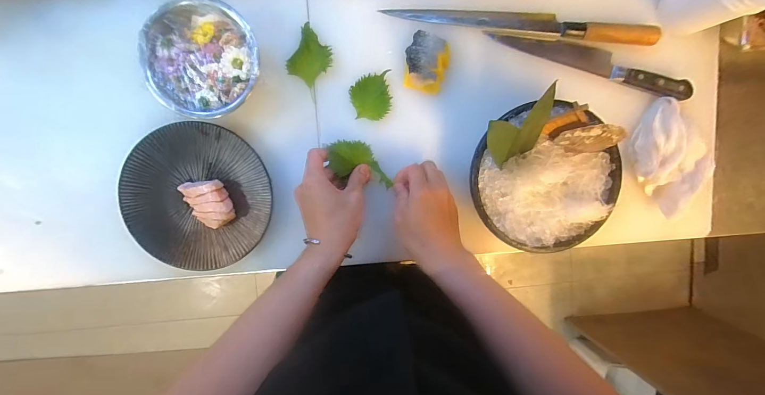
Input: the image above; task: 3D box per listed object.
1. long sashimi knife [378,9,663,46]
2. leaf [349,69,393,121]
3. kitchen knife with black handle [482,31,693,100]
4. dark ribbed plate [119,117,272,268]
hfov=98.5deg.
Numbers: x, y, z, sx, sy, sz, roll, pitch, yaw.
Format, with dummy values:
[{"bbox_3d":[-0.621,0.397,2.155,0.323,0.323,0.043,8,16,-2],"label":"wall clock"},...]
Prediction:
[{"bbox_3d":[0.193,-0.244,0.455,0.368,0.027,0.033,5,97,-2],"label":"long sashimi knife"},{"bbox_3d":[-0.016,-0.142,0.463,0.055,0.009,0.062,-6,97,-1],"label":"leaf"},{"bbox_3d":[0.299,-0.197,0.474,0.295,0.024,0.034,17,96,-3],"label":"kitchen knife with black handle"},{"bbox_3d":[-0.253,-0.001,0.453,0.191,0.032,0.191,0,97,-2],"label":"dark ribbed plate"}]

